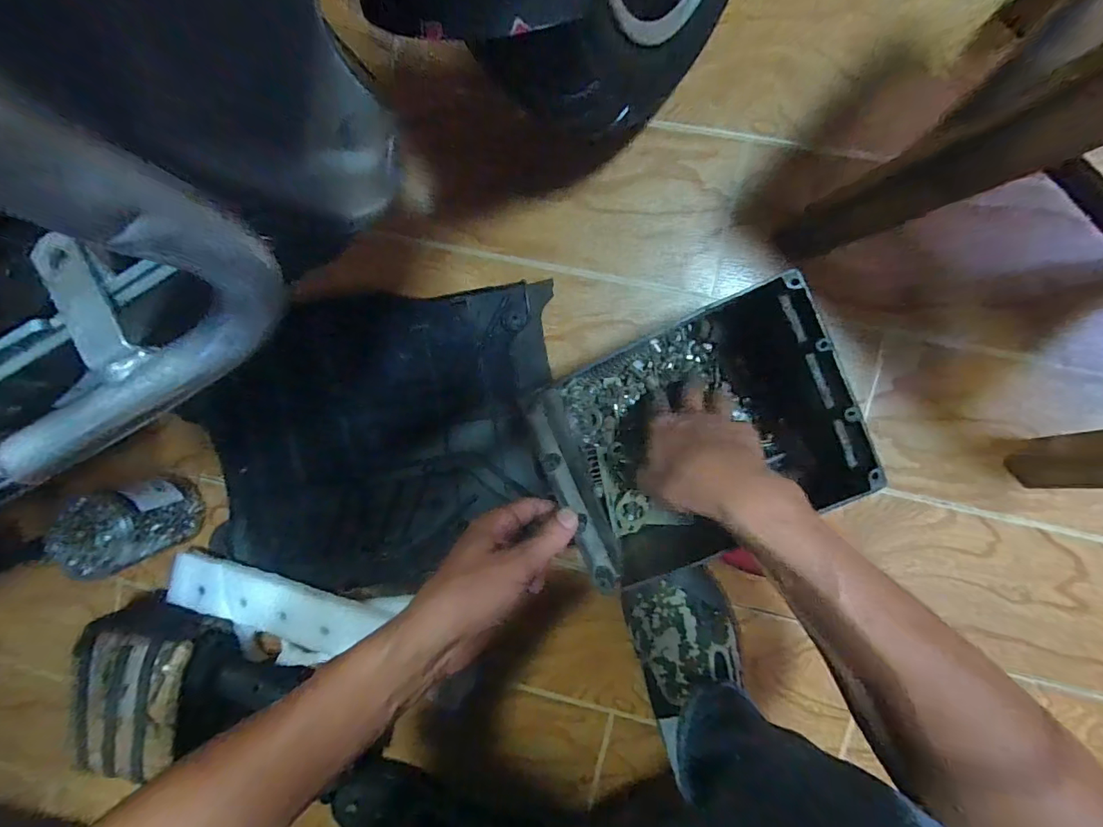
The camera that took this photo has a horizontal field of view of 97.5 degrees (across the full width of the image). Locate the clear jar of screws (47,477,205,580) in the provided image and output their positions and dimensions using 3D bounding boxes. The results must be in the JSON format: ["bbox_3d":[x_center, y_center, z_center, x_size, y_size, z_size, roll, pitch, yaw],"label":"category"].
[{"bbox_3d":[-0.442,0.117,0.511,0.075,0.101,0.080,1,97,6],"label":"clear jar of screws"}]

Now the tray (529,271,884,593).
[{"bbox_3d":[0.118,0.019,0.407,0.242,0.135,0.183,-24,93,8],"label":"tray"}]

